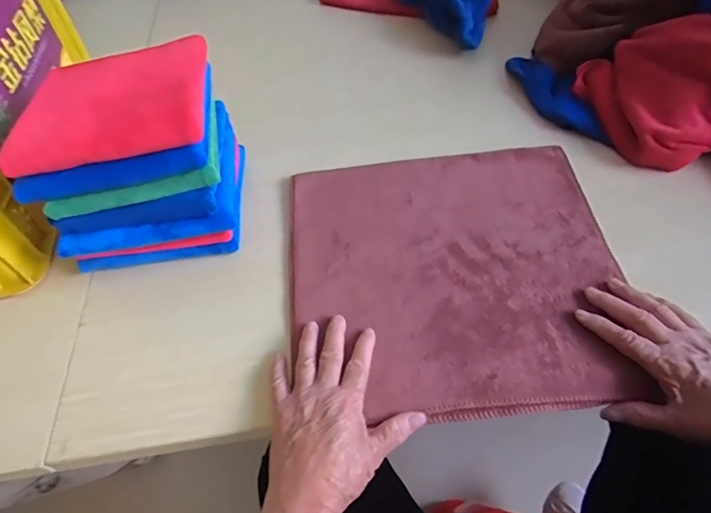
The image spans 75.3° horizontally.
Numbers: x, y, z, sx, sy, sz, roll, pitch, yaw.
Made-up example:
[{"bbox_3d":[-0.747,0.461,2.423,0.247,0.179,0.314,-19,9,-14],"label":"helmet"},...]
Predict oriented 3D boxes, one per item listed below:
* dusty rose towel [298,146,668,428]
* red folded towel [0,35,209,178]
[{"bbox_3d":[0.099,0.004,0.481,0.323,0.013,0.310,-6,53,-1],"label":"dusty rose towel"},{"bbox_3d":[-0.223,-0.155,0.431,0.157,0.023,0.170,-9,53,-3],"label":"red folded towel"}]

